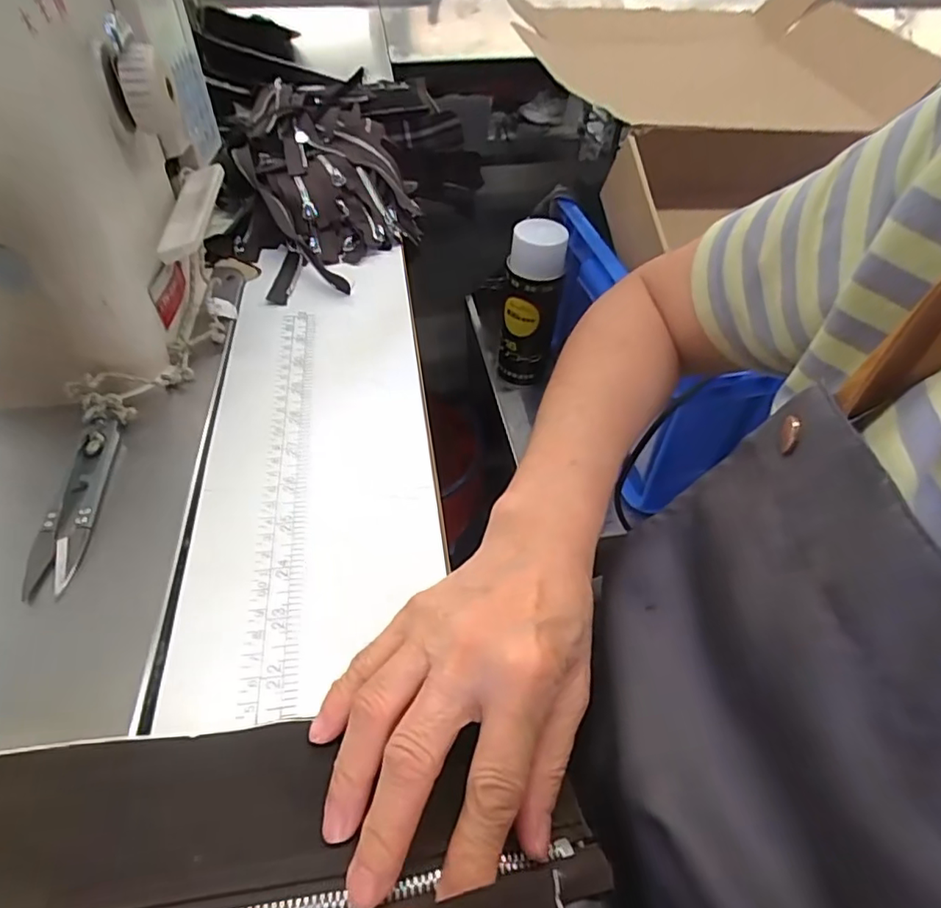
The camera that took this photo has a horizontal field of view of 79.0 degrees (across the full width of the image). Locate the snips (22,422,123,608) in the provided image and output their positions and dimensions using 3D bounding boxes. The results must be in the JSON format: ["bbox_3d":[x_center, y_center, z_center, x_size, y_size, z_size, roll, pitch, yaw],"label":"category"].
[{"bbox_3d":[-0.193,0.023,0.279,0.023,0.011,0.099,-3,48,-7],"label":"snips"}]

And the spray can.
[{"bbox_3d":[0.070,-0.177,0.688,0.063,0.187,0.058,1,47,-1],"label":"spray can"}]

